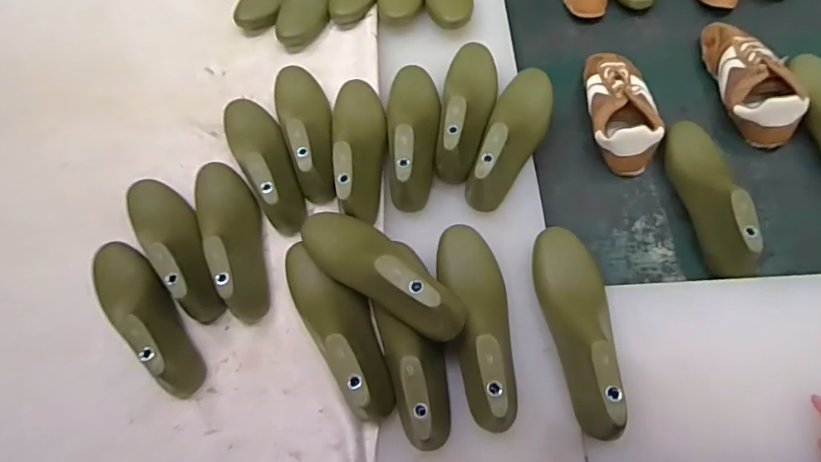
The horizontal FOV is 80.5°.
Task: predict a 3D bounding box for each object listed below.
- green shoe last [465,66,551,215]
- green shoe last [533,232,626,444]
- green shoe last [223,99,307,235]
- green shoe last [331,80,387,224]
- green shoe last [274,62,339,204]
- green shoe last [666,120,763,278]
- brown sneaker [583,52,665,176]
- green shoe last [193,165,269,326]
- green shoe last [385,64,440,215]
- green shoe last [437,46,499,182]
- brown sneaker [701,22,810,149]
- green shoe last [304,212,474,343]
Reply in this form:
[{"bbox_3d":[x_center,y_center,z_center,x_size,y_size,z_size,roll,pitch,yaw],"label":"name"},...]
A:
[{"bbox_3d":[0.149,-0.152,0.718,0.092,0.081,0.253,19,67,15],"label":"green shoe last"},{"bbox_3d":[0.207,0.101,0.572,0.077,0.075,0.256,-8,63,2],"label":"green shoe last"},{"bbox_3d":[-0.226,-0.120,0.741,0.081,0.089,0.253,-30,64,-9],"label":"green shoe last"},{"bbox_3d":[-0.078,-0.139,0.722,0.084,0.075,0.263,-10,63,1],"label":"green shoe last"},{"bbox_3d":[-0.164,-0.175,0.756,0.085,0.078,0.262,-21,63,-4],"label":"green shoe last"},{"bbox_3d":[0.420,-0.063,0.684,0.065,0.077,0.248,-4,63,4],"label":"green shoe last"},{"bbox_3d":[0.343,-0.202,0.787,0.101,0.070,0.220,-1,63,6],"label":"brown sneaker"},{"bbox_3d":[-0.256,-0.007,0.682,0.081,0.087,0.260,-26,64,-7],"label":"green shoe last"},{"bbox_3d":[0.004,-0.158,0.727,0.082,0.086,0.251,-5,63,4],"label":"green shoe last"},{"bbox_3d":[0.088,-0.200,0.740,0.089,0.088,0.256,5,64,9],"label":"green shoe last"},{"bbox_3d":[0.557,-0.249,0.789,0.098,0.065,0.235,-4,63,4],"label":"brown sneaker"},{"bbox_3d":[-0.043,0.036,0.595,0.082,0.100,0.247,-44,50,-17],"label":"green shoe last"}]

